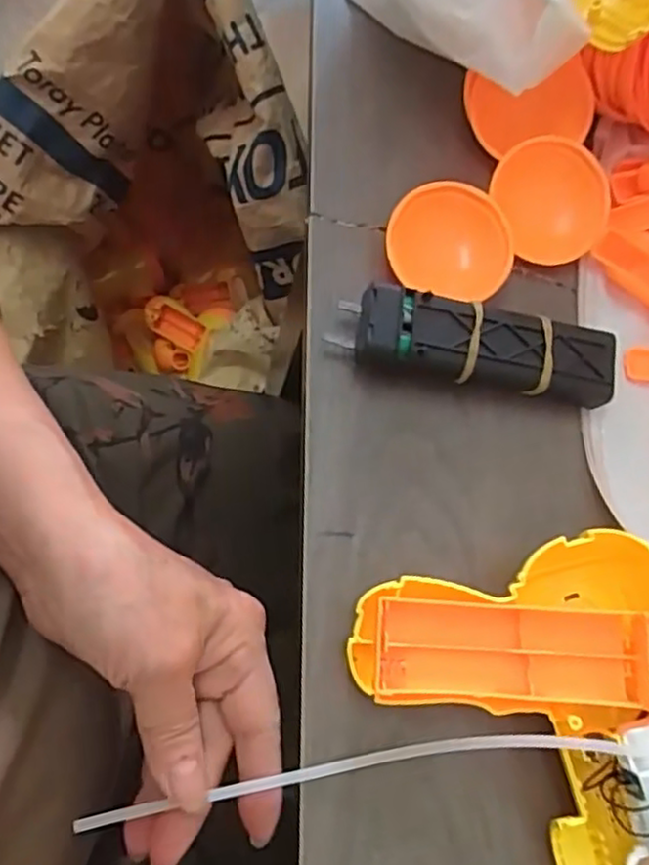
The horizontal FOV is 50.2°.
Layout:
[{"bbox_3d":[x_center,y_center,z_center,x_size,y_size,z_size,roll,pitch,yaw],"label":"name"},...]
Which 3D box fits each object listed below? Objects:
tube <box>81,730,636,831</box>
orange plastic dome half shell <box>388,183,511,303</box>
[{"bbox_3d":[0.008,0.121,0.244,0.187,0.013,0.010,-10,76,1],"label":"tube"},{"bbox_3d":[0.054,-0.081,0.300,0.053,0.017,0.054,0,76,-1],"label":"orange plastic dome half shell"}]

